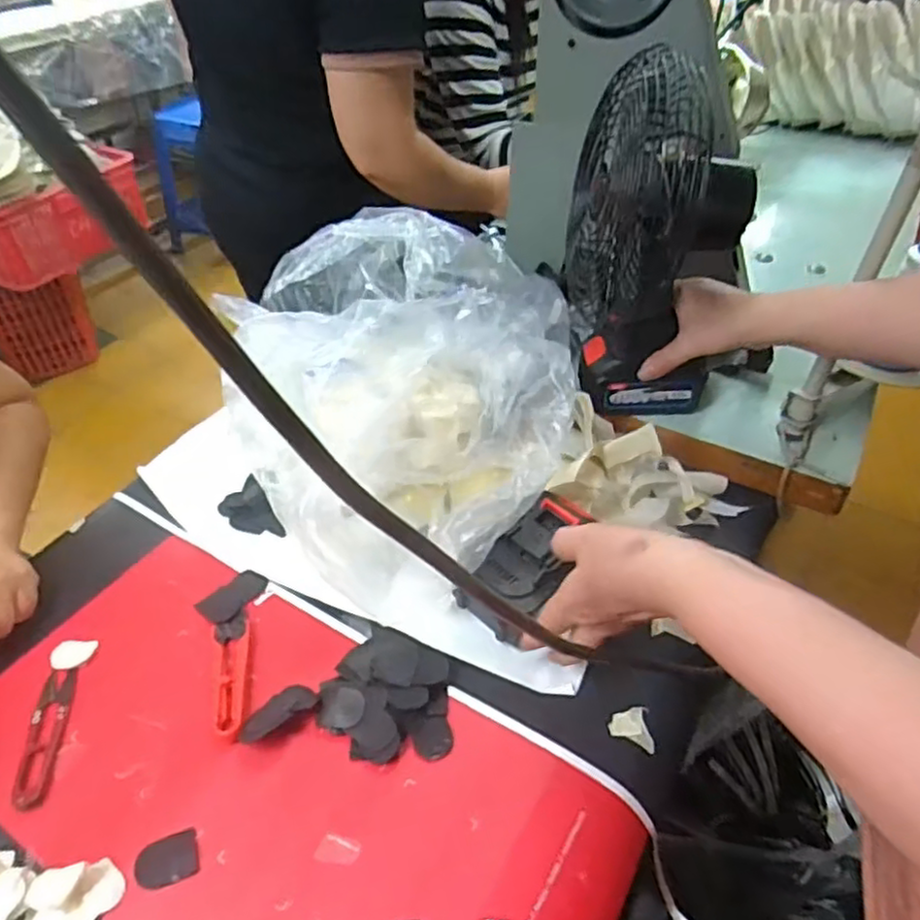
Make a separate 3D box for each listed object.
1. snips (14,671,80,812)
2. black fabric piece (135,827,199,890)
[{"bbox_3d":[-0.286,0.189,0.485,0.023,0.007,0.099,-6,44,-7],"label":"snips"},{"bbox_3d":[-0.177,0.242,0.426,0.036,0.004,0.027,-12,45,-13],"label":"black fabric piece"}]

